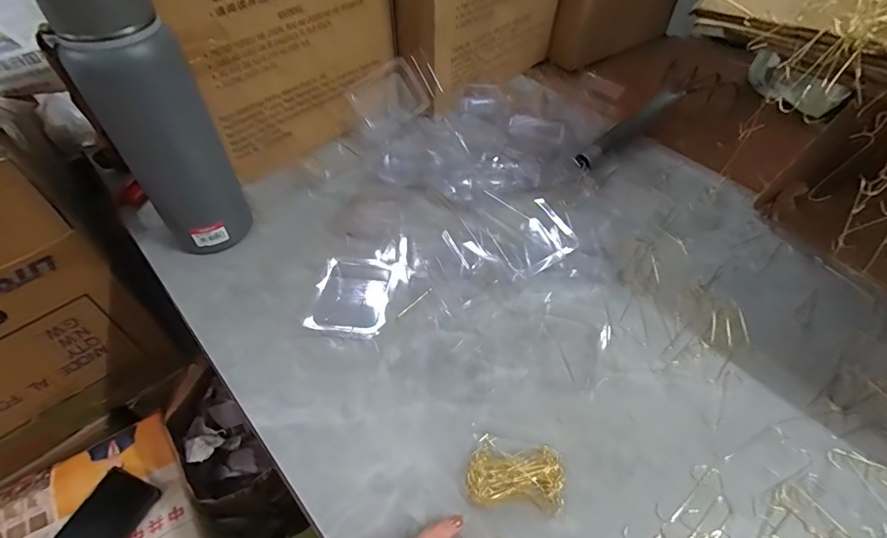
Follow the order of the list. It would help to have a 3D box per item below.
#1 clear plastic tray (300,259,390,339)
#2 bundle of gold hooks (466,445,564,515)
[{"bbox_3d":[-0.091,0.027,0.449,0.074,0.010,0.086,7,51,4],"label":"clear plastic tray"},{"bbox_3d":[0.053,0.156,0.340,0.070,0.011,0.042,5,51,3],"label":"bundle of gold hooks"}]

